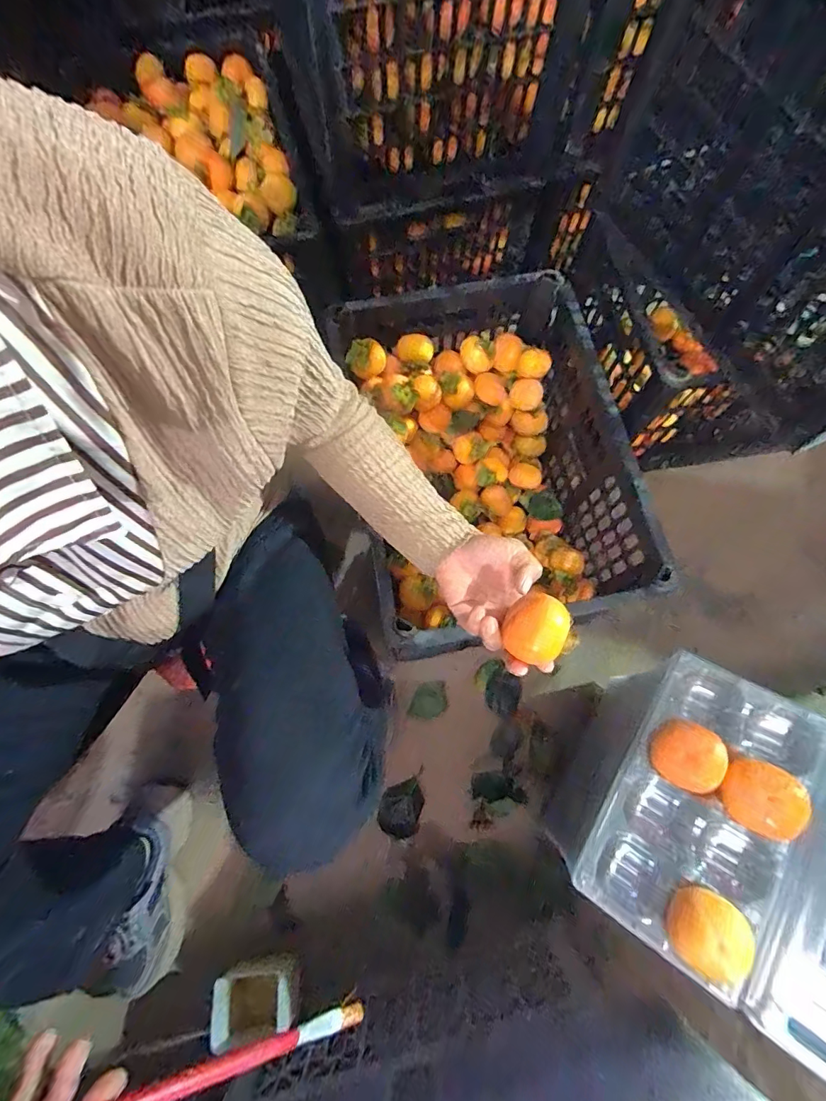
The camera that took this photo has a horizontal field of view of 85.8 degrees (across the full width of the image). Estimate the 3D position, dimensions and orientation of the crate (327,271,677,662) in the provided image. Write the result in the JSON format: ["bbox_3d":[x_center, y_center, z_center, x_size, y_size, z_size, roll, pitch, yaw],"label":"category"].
[{"bbox_3d":[0.105,-0.112,0.690,0.321,0.260,0.471,-10,73,-4],"label":"crate"}]

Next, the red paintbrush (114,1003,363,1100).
[{"bbox_3d":[-0.140,0.292,0.235,0.275,0.014,0.010,21,68,-38],"label":"red paintbrush"}]

